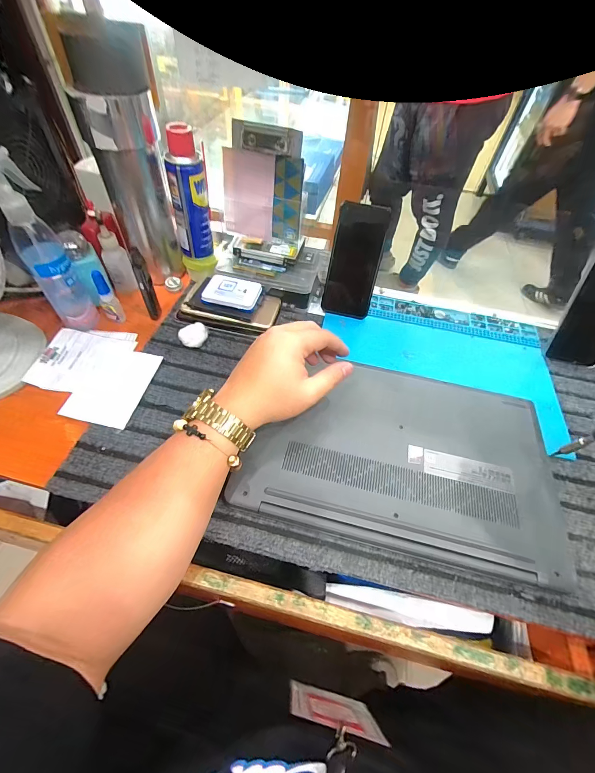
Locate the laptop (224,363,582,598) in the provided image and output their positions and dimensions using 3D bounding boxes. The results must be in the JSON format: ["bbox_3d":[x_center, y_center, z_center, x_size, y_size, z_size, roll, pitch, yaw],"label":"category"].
[{"bbox_3d":[0.124,0.074,0.392,0.341,0.031,0.213,13,53,5],"label":"laptop"}]

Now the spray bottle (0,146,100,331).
[{"bbox_3d":[-0.320,-0.172,0.421,0.046,0.214,0.053,-19,57,-18],"label":"spray bottle"}]

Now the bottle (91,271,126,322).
[{"bbox_3d":[-0.275,-0.127,0.481,0.022,0.077,0.021,-31,61,-25],"label":"bottle"}]

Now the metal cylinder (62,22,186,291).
[{"bbox_3d":[-0.229,-0.303,0.482,0.087,0.286,0.082,-15,56,-15],"label":"metal cylinder"}]

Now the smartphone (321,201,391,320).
[{"bbox_3d":[0.088,-0.189,0.511,0.075,0.160,0.014,12,23,4],"label":"smartphone"}]

